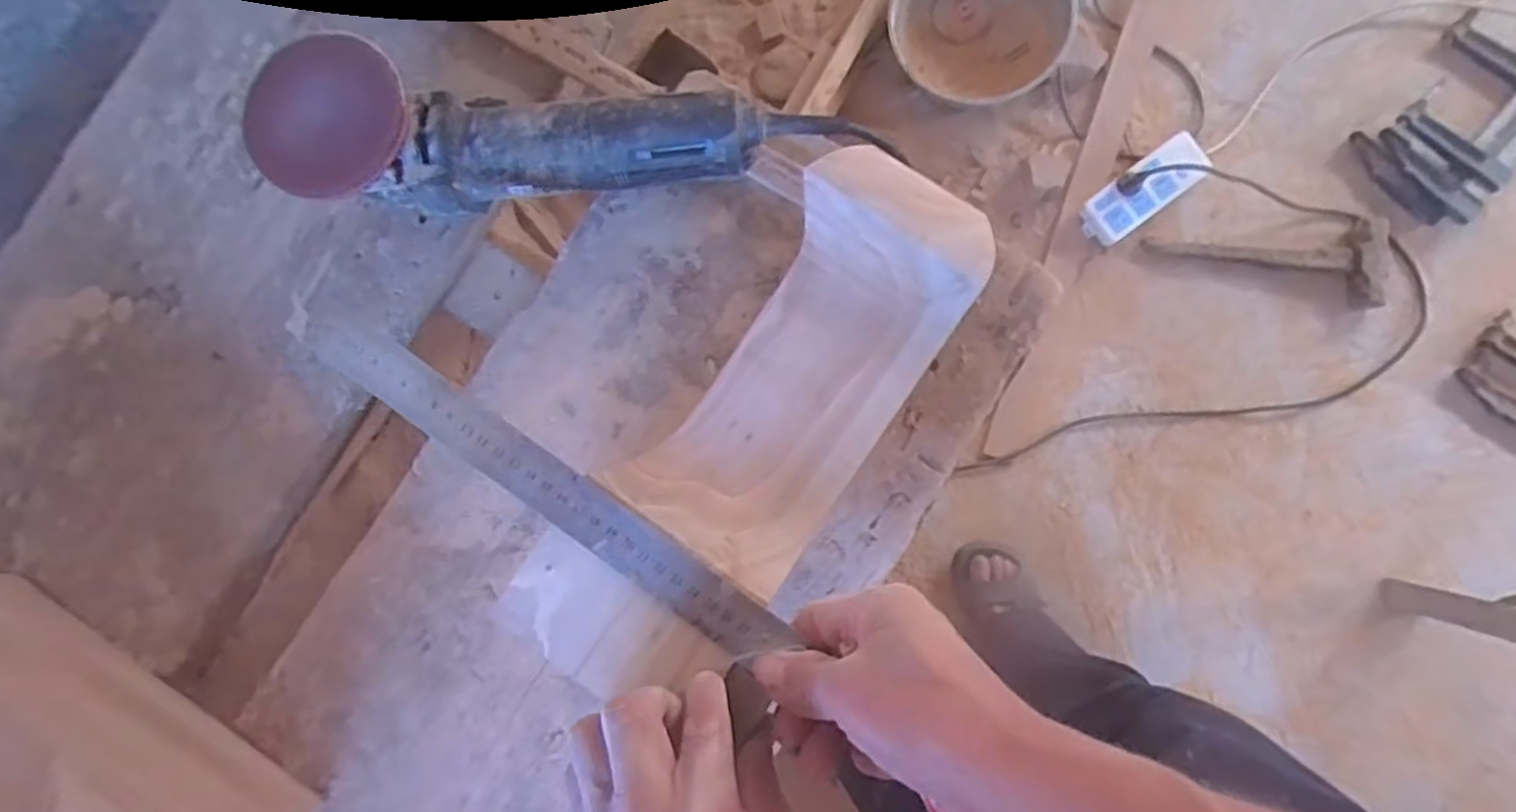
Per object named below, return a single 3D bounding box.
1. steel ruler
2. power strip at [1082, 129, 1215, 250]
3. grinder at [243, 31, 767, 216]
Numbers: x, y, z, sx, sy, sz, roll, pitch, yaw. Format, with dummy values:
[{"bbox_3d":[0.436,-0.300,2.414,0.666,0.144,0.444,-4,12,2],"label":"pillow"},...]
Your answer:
[{"bbox_3d":[-0.106,0.038,0.374,0.278,0.006,0.028,34,83,6],"label":"steel ruler"},{"bbox_3d":[0.586,-0.327,1.138,0.194,0.056,0.078,-37,81,1],"label":"power strip"},{"bbox_3d":[-0.146,-0.166,0.462,0.295,0.078,0.085,-1,86,-5],"label":"grinder"}]

